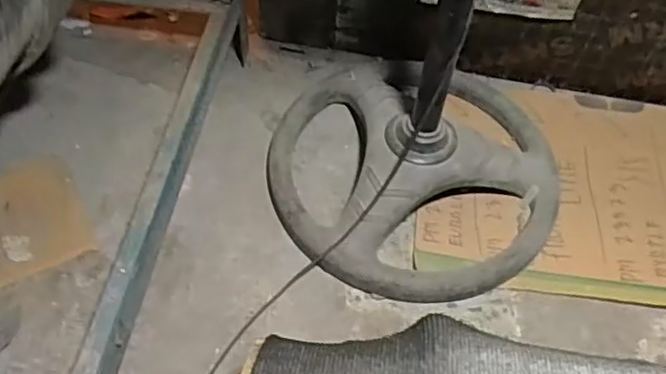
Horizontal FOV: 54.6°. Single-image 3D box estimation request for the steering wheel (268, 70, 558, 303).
[{"bbox_3d":[0.114,-0.035,0.896,0.391,0.101,0.383,2,53,-3],"label":"steering wheel"}]

